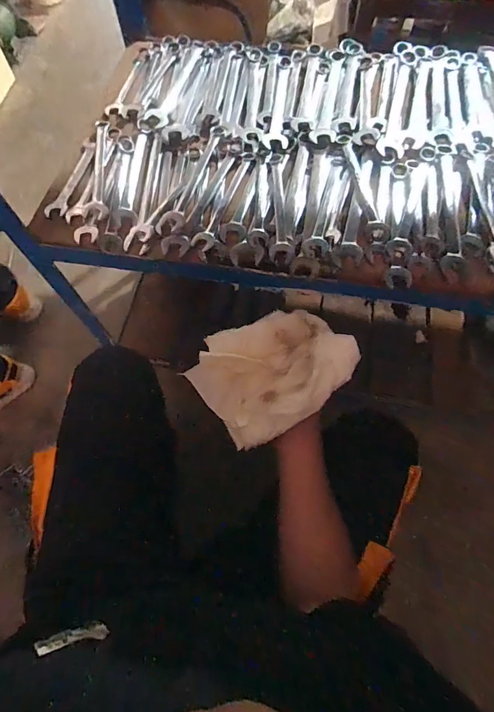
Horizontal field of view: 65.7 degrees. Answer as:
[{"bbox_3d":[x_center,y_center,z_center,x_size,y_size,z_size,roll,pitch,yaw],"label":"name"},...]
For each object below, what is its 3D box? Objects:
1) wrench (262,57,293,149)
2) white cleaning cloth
[{"bbox_3d":[0.062,-0.503,0.752,0.044,0.011,0.284,4,64,2],"label":"wrench"},{"bbox_3d":[0.040,0.019,0.550,0.213,0.055,0.159,-26,67,-12],"label":"white cleaning cloth"}]

